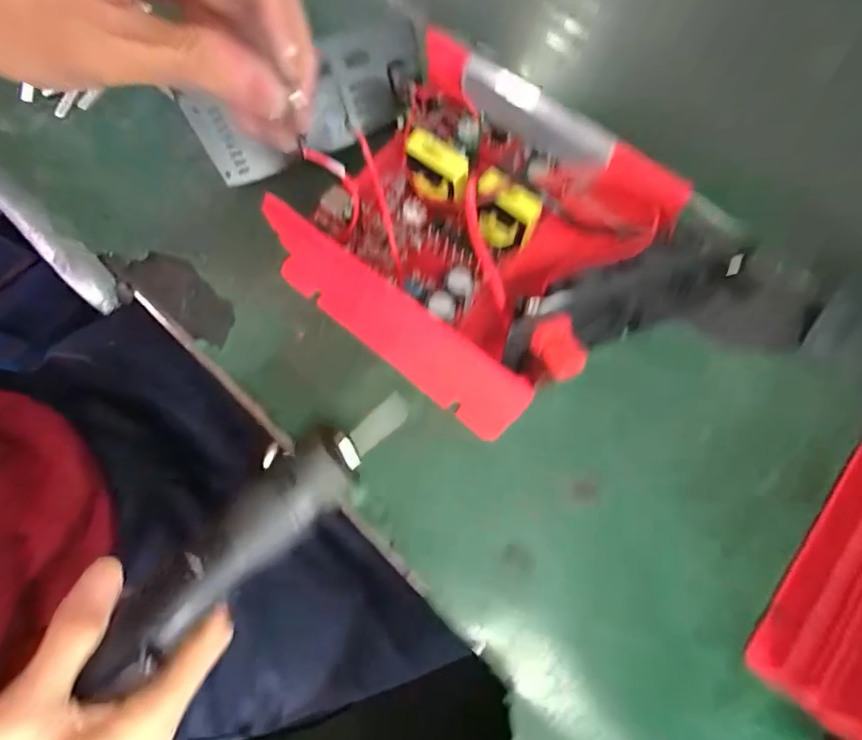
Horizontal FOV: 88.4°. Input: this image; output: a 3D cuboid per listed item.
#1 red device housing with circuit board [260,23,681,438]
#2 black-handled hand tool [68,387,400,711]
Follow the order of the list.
[{"bbox_3d":[0.023,-0.079,0.247,0.162,0.056,0.166,39,79,9],"label":"red device housing with circuit board"},{"bbox_3d":[-0.087,0.078,0.224,0.185,0.031,0.037,-42,79,-7],"label":"black-handled hand tool"}]

